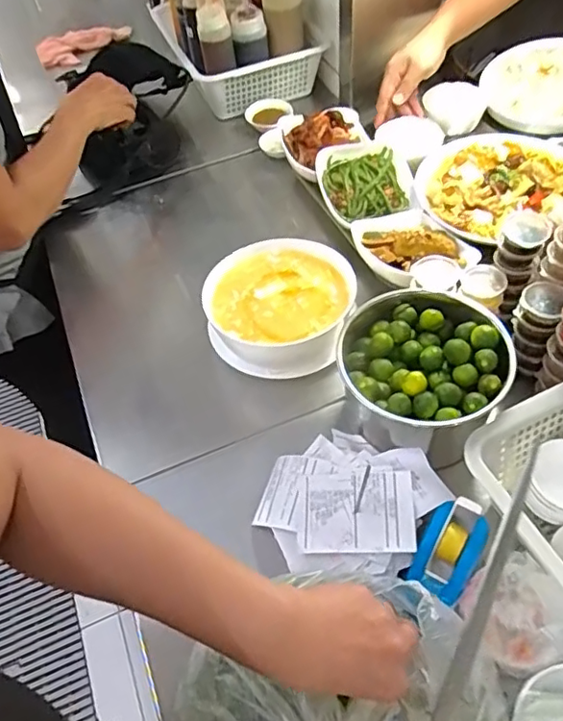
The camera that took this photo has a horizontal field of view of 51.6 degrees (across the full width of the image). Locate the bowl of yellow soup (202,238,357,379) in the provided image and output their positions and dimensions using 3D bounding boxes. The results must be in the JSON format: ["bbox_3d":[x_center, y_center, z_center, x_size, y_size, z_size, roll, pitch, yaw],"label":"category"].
[{"bbox_3d":[0.000,-0.071,0.746,0.180,0.064,0.187,-3,52,4],"label":"bowl of yellow soup"}]

